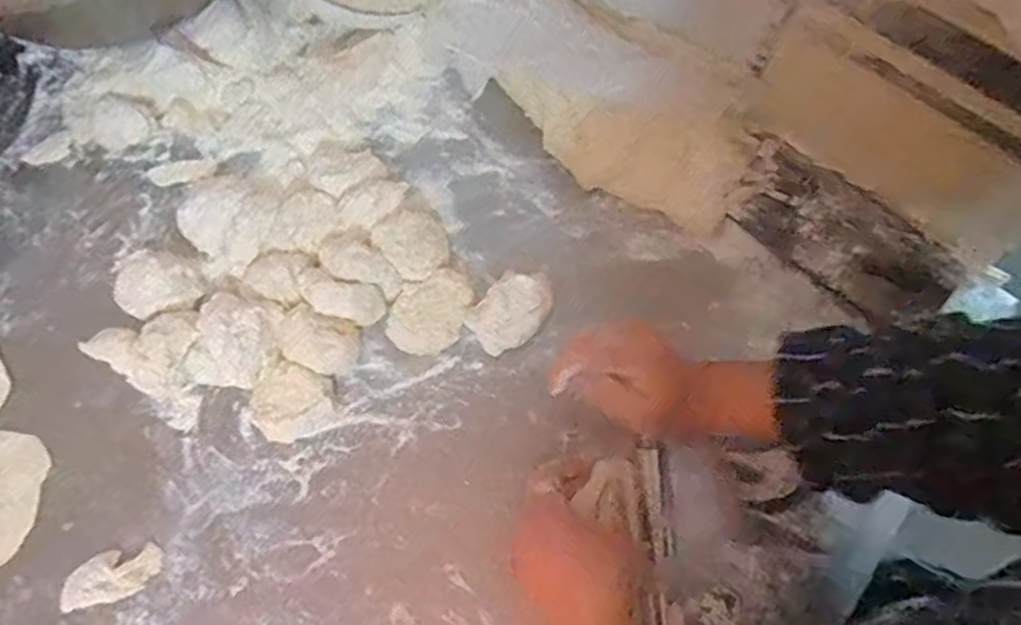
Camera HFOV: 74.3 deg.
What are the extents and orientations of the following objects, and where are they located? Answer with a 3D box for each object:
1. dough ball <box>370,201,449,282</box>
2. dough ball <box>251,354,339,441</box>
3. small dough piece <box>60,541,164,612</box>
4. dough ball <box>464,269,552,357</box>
[{"bbox_3d":[-0.075,-0.055,0.535,0.055,0.029,0.058,0,73,1],"label":"dough ball"},{"bbox_3d":[-0.160,0.067,0.498,0.057,0.026,0.056,0,73,1],"label":"dough ball"},{"bbox_3d":[-0.276,0.182,0.466,0.066,0.008,0.032,-13,73,-3],"label":"small dough piece"},{"bbox_3d":[0.003,-0.002,0.525,0.046,0.024,0.071,35,76,11],"label":"dough ball"}]

